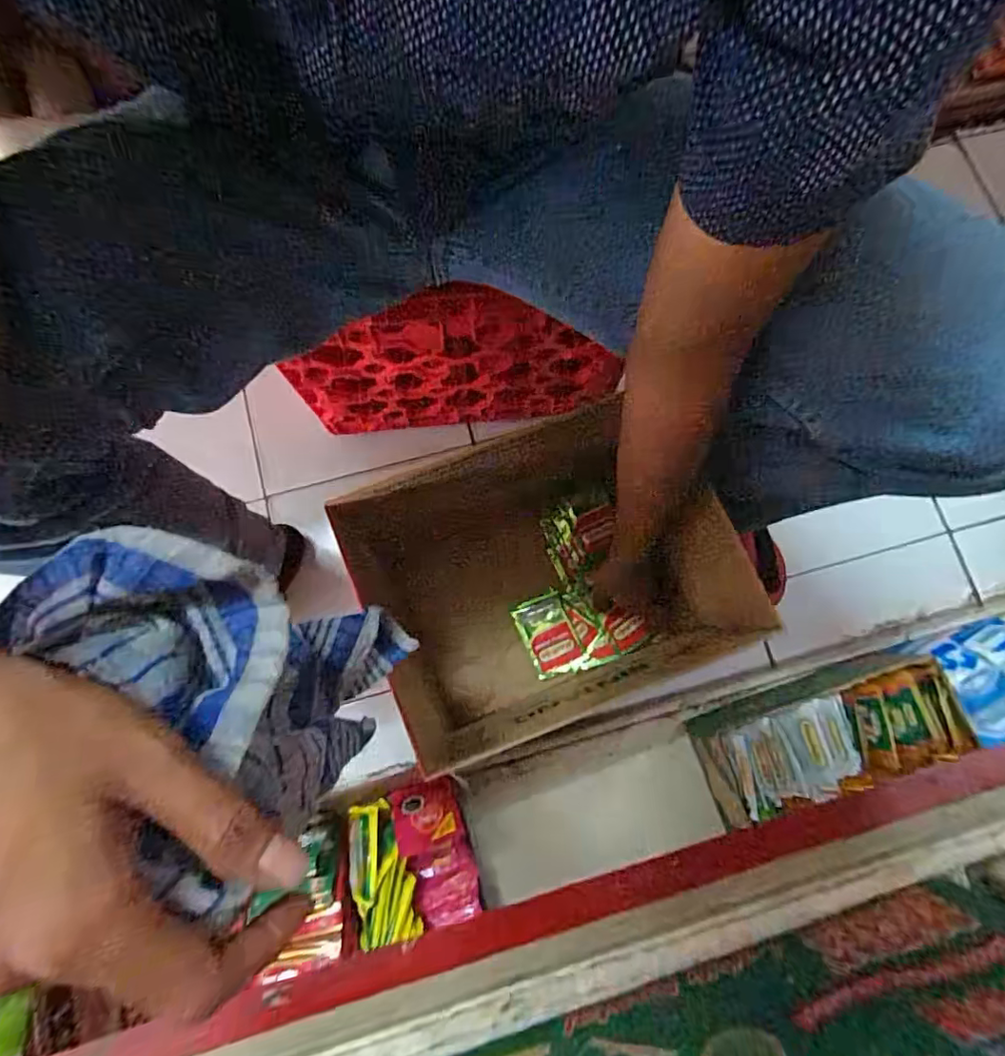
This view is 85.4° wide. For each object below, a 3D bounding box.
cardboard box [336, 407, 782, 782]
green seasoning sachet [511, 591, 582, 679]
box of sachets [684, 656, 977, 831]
[{"bbox_3d":[0.032,0.050,0.719,0.443,0.097,0.367,-22,80,-6],"label":"cardboard box"},{"bbox_3d":[0.060,0.139,0.717,0.064,0.014,0.093,-22,79,-6],"label":"green seasoning sachet"},{"bbox_3d":[0.338,0.213,0.581,0.258,0.082,0.112,-20,79,-5],"label":"box of sachets"}]

